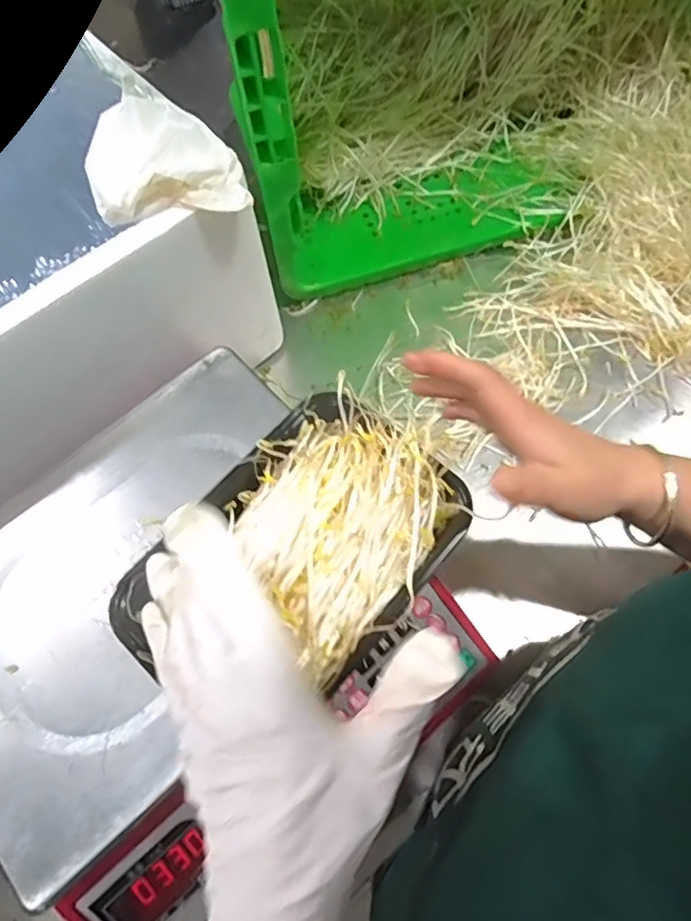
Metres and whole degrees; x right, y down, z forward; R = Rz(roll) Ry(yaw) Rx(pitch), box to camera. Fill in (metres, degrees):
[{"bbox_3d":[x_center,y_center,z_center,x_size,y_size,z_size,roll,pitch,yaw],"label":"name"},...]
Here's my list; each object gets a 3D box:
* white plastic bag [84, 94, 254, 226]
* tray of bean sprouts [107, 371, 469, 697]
[{"bbox_3d":[-0.119,-0.198,0.364,0.093,0.037,0.075,-13,67,-4],"label":"white plastic bag"},{"bbox_3d":[-0.027,0.049,0.299,0.121,0.034,0.178,43,76,16],"label":"tray of bean sprouts"}]

